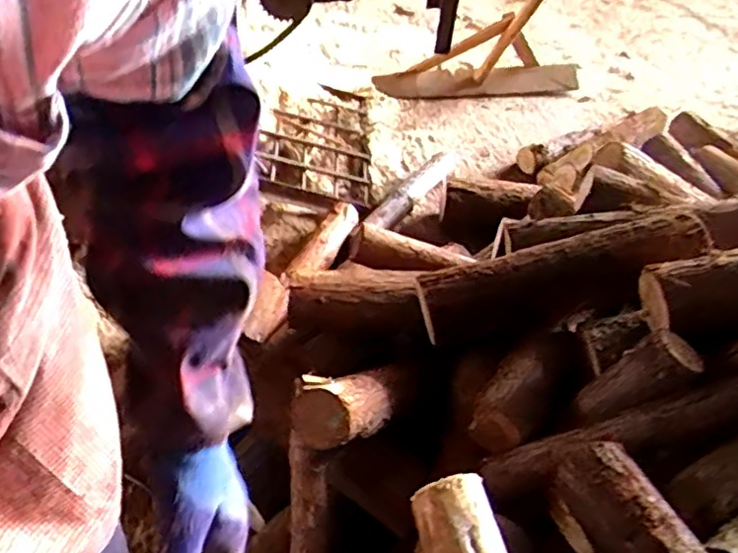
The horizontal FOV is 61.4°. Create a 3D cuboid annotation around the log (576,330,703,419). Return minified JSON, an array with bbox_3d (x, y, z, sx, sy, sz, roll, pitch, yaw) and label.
[{"bbox_3d":[0.398,0.154,0.929,0.064,0.185,0.093,29,45,-17],"label":"log"}]

